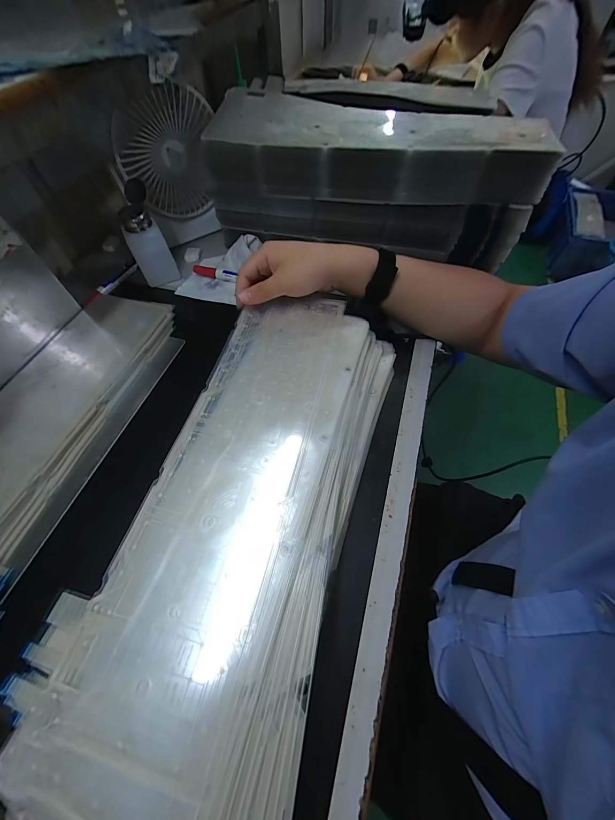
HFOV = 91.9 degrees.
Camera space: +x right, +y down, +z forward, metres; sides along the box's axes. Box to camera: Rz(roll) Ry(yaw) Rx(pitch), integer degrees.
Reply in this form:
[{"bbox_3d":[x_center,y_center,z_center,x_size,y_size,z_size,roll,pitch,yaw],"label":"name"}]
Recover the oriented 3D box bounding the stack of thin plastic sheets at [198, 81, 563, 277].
[{"bbox_3d":[0.085,-0.334,0.415,0.418,0.113,0.146,14,61,12],"label":"stack of thin plastic sheets"}]

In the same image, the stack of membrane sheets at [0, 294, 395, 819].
[{"bbox_3d":[-0.052,0.068,0.279,0.190,0.036,0.443,14,60,11],"label":"stack of membrane sheets"}]

